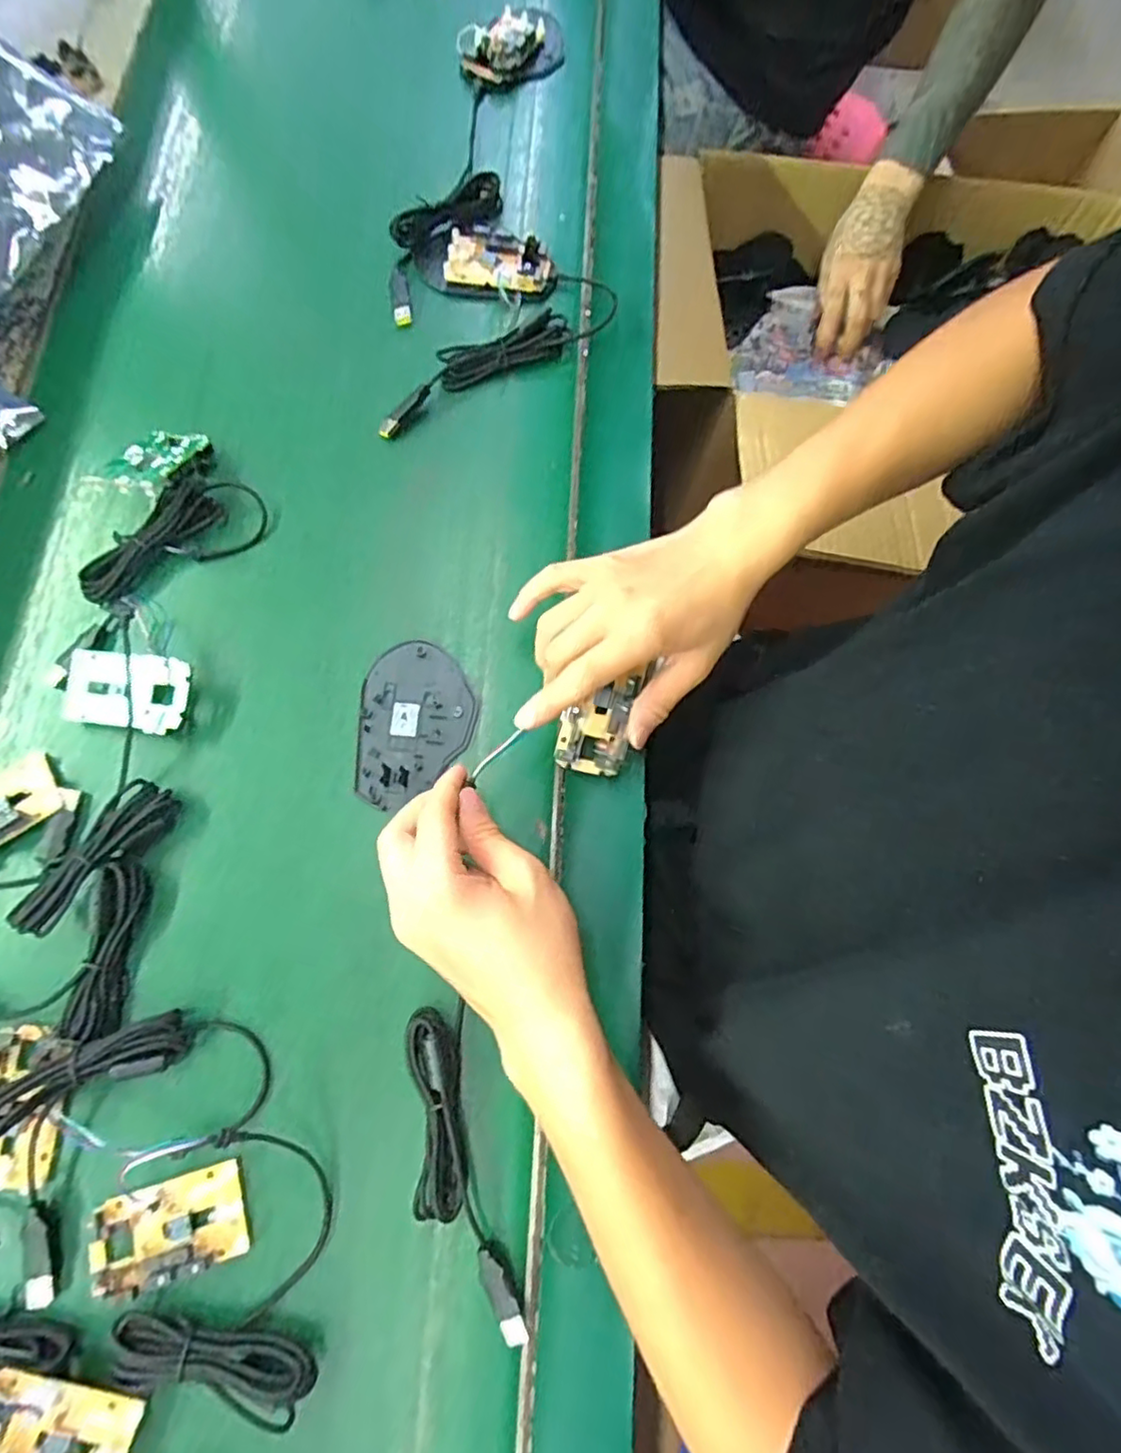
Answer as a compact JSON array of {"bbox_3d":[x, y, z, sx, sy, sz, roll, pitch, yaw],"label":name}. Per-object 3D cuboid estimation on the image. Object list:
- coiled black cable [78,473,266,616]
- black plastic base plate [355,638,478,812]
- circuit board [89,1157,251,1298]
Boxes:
[{"bbox_3d":[-0.264,-0.128,0.434,0.123,0.029,0.057,-34,78,-10],"label":"coiled black cable"},{"bbox_3d":[-0.092,-0.002,0.415,0.071,0.006,0.106,1,75,-1],"label":"black plastic base plate"},{"bbox_3d":[-0.206,0.264,0.337,0.078,0.011,0.044,-16,76,-5],"label":"circuit board"}]

